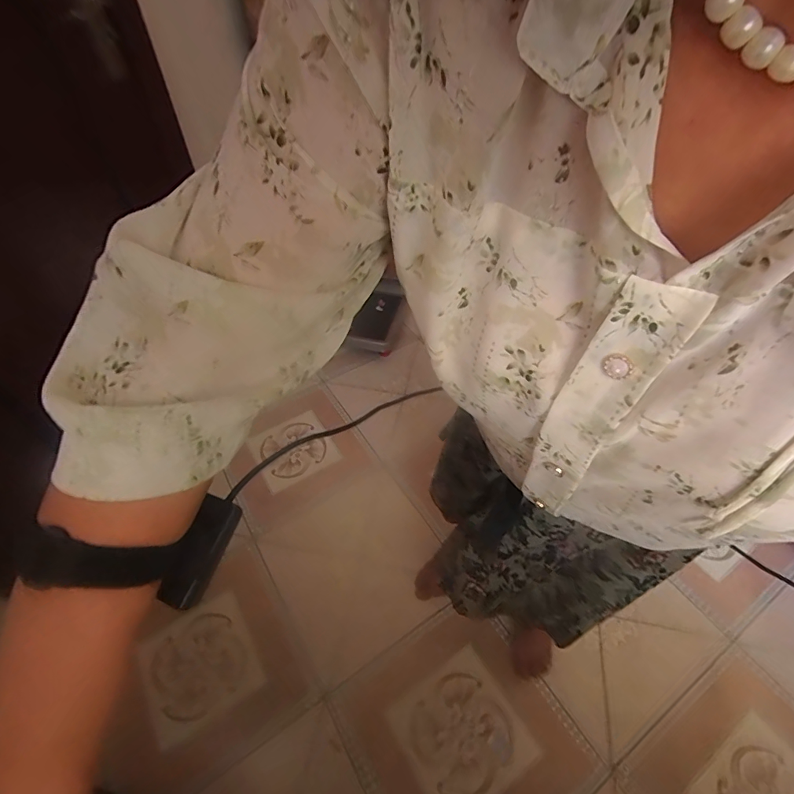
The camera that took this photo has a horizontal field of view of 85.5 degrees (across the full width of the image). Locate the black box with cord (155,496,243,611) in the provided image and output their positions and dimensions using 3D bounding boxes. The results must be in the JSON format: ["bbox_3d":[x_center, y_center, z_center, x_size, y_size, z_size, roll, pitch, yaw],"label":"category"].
[{"bbox_3d":[-0.130,0.101,0.283,0.016,0.026,0.067,-12,50,50],"label":"black box with cord"}]

